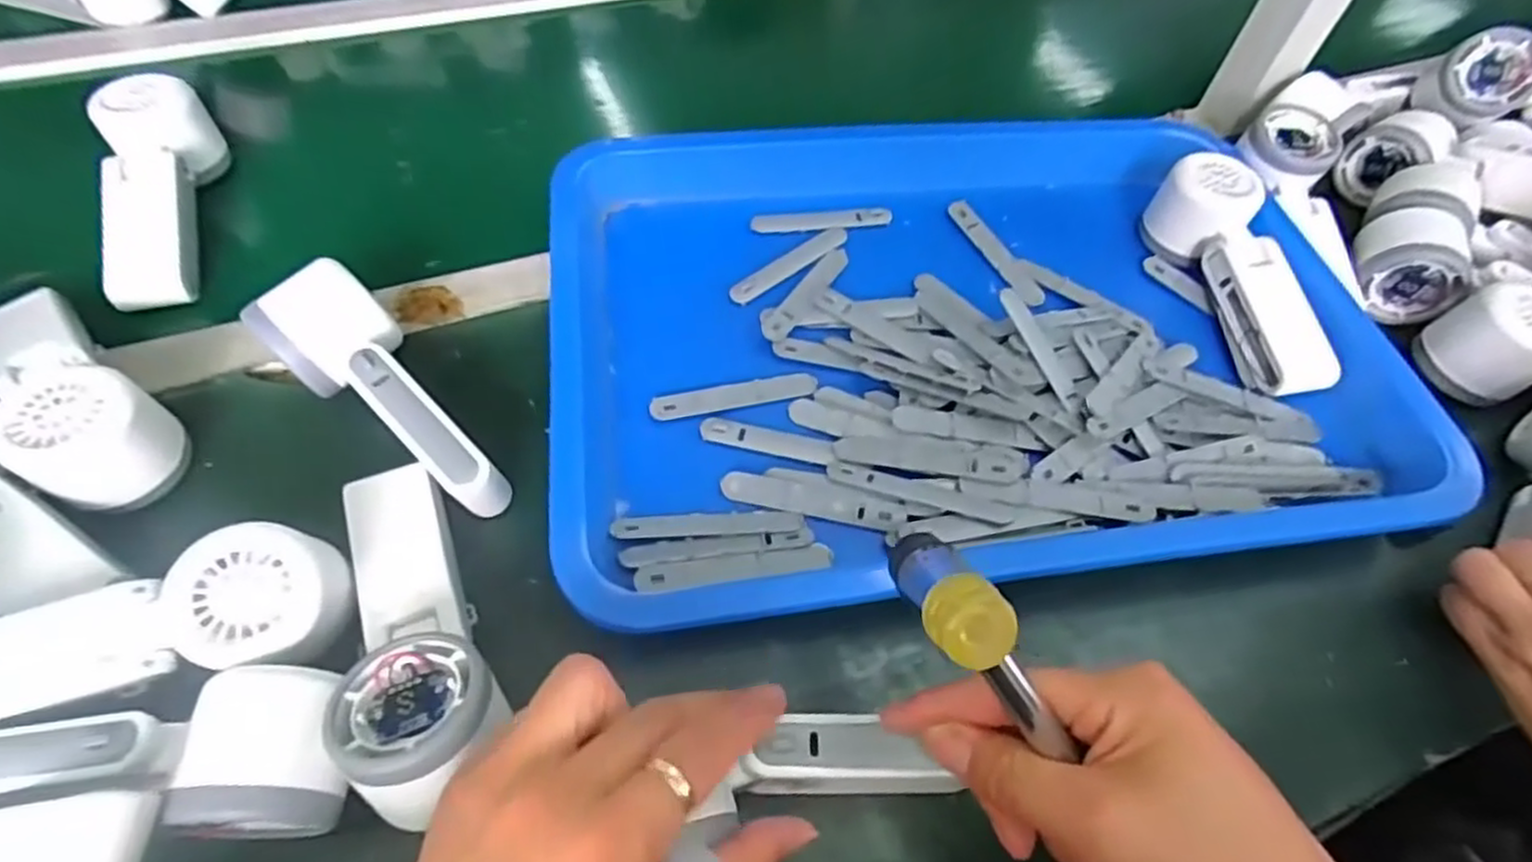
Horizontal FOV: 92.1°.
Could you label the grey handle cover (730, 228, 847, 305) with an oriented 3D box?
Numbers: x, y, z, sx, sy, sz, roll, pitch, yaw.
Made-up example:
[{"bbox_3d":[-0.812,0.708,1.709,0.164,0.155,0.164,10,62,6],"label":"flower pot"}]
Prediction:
[{"bbox_3d":[0.015,-0.108,0.473,0.092,0.005,0.016,-35,65,-24],"label":"grey handle cover"}]

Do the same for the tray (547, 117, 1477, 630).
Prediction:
[{"bbox_3d":[0.113,-0.083,0.447,0.467,0.039,0.364,-5,56,-7],"label":"tray"}]

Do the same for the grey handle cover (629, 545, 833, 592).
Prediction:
[{"bbox_3d":[-0.015,0.065,0.355,0.094,0.007,0.016,-8,57,-9],"label":"grey handle cover"}]

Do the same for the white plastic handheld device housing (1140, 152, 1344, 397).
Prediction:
[{"bbox_3d":[0.295,-0.100,0.451,0.057,0.045,0.158,-5,57,-8],"label":"white plastic handheld device housing"}]

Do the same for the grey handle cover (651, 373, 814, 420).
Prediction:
[{"bbox_3d":[-0.017,-0.021,0.413,0.094,0.006,0.015,-10,57,-11],"label":"grey handle cover"}]

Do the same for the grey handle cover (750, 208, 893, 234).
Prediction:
[{"bbox_3d":[0.038,-0.139,0.490,0.094,0.006,0.017,-3,56,-6],"label":"grey handle cover"}]

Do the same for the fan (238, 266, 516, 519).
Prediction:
[{"bbox_3d":[-0.189,-0.014,0.368,0.056,0.054,0.159,-37,66,-25],"label":"fan"}]

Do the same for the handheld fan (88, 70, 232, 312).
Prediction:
[{"bbox_3d":[-0.380,-0.145,0.460,0.054,0.039,0.158,-9,72,-10],"label":"handheld fan"}]

